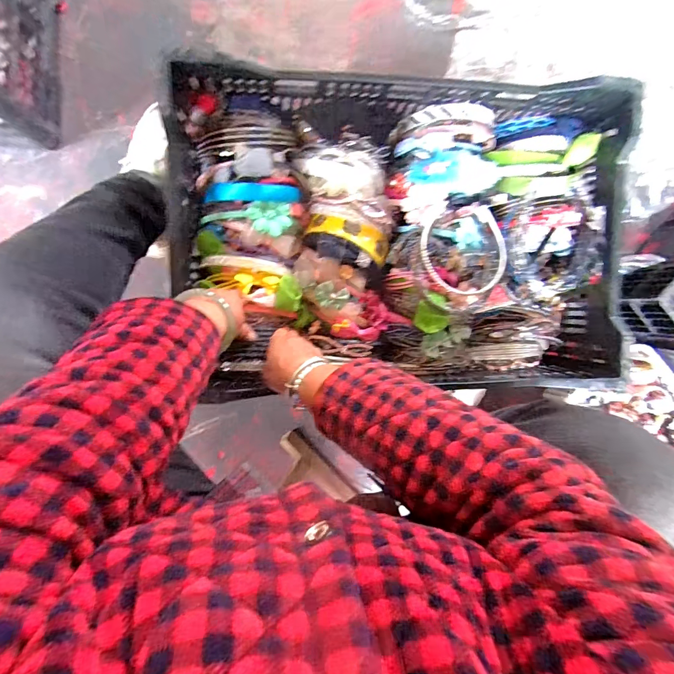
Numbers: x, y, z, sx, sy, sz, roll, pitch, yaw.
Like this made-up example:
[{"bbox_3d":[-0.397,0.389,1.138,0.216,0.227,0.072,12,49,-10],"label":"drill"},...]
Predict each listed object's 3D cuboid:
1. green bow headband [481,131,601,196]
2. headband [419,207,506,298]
[{"bbox_3d":[0.297,-0.243,0.553,0.147,0.050,0.084,-7,95,-6],"label":"green bow headband"},{"bbox_3d":[0.171,-0.125,0.525,0.128,0.031,0.126,8,84,-15],"label":"headband"}]

